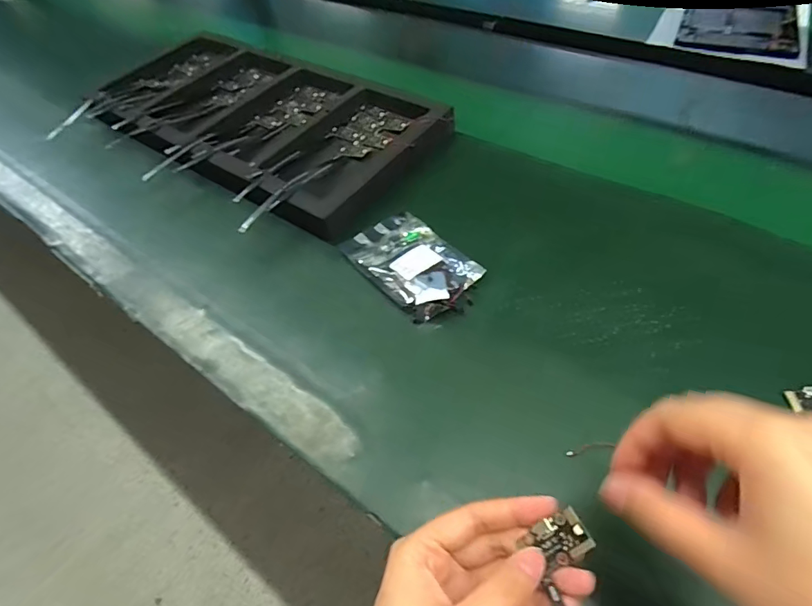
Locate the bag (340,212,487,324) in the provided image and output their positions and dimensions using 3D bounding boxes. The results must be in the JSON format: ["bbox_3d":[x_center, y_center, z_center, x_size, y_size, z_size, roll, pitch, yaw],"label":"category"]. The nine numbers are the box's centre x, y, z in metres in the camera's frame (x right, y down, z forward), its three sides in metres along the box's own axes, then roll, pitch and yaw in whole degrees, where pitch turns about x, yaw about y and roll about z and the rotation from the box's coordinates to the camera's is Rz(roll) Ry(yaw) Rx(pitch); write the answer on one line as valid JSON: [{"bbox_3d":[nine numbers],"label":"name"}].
[{"bbox_3d":[0.007,-0.036,0.423,0.082,0.019,0.129,-35,56,-21],"label":"bag"}]

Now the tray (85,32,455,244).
[{"bbox_3d":[-0.216,-0.244,0.599,0.548,0.039,0.251,31,60,26],"label":"tray"}]

